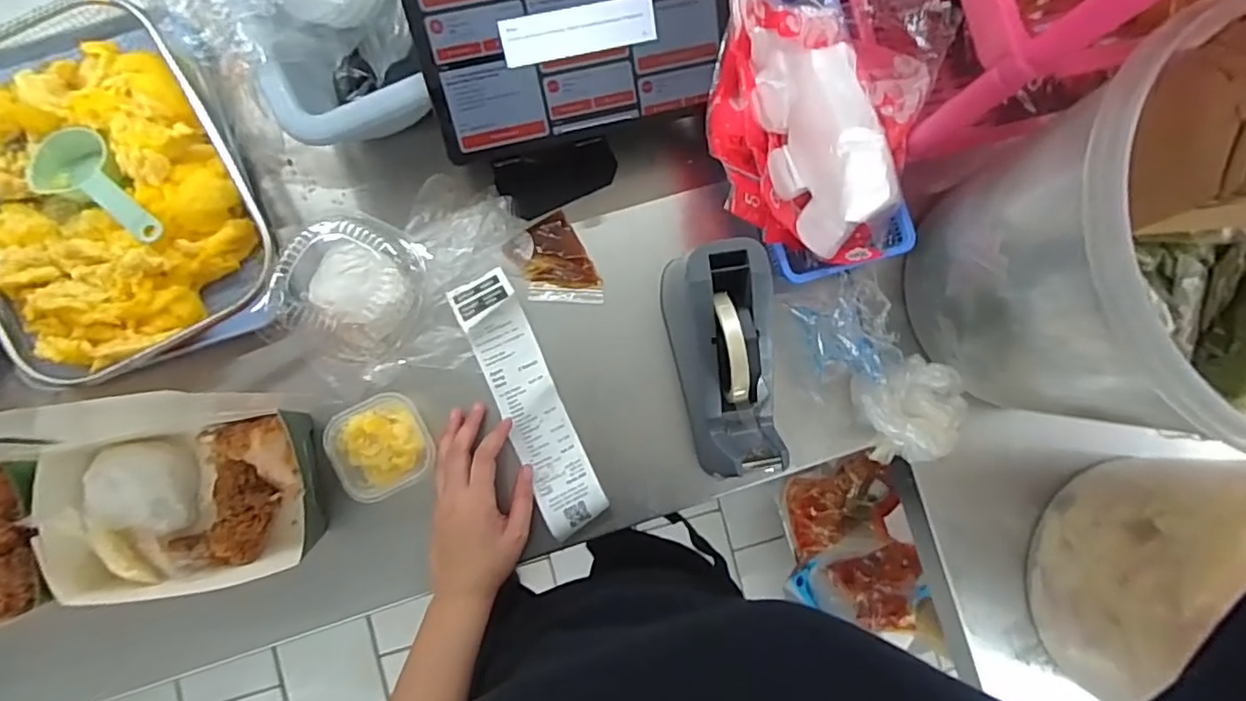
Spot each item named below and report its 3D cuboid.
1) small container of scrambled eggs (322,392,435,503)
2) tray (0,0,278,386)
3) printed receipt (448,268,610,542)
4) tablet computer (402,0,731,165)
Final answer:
[{"bbox_3d":[-0.211,0.082,0.536,0.080,0.044,0.080,-29,89,-6],"label":"small container of scrambled eggs"},{"bbox_3d":[-0.443,-0.138,0.520,0.222,0.054,0.305,-26,89,-6],"label":"tray"},{"bbox_3d":[-0.085,0.046,0.553,0.056,0.025,0.242,-23,88,-6],"label":"printed receipt"},{"bbox_3d":[-0.036,-0.255,0.487,0.246,0.014,0.165,-14,117,-7],"label":"tablet computer"}]

